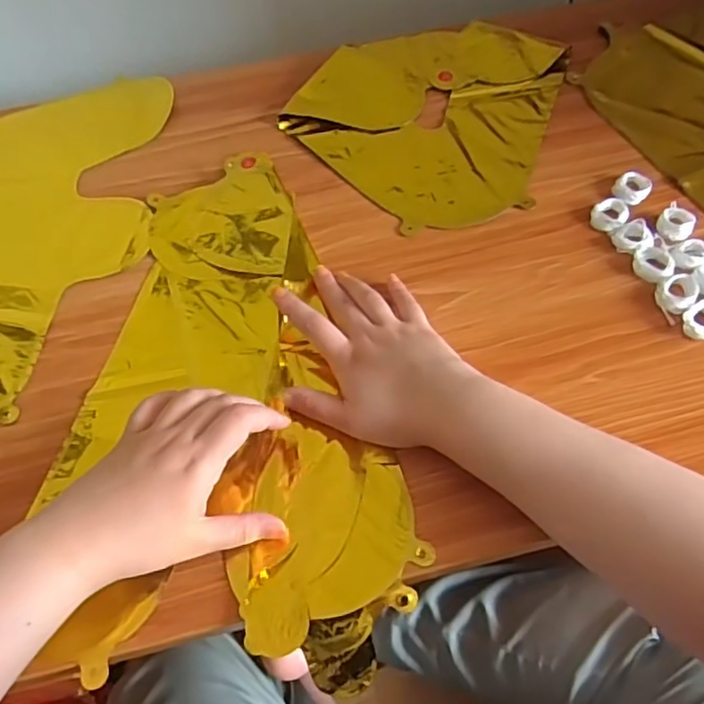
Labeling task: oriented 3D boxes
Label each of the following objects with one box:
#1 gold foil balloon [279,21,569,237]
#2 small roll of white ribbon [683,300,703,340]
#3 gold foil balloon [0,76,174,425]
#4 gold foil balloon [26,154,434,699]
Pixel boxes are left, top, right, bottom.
[{"bbox_3d":[0.094,-0.240,0.605,0.264,0.013,0.250,-35,64,-18],"label":"gold foil balloon"},{"bbox_3d":[0.263,-0.024,0.463,0.027,0.010,0.033,36,67,21],"label":"small roll of white ribbon"},{"bbox_3d":[-0.275,-0.094,0.542,0.194,0.011,0.405,-5,59,-1],"label":"gold foil balloon"},{"bbox_3d":[-0.109,0.031,0.458,0.221,0.032,0.415,-17,61,-8],"label":"gold foil balloon"}]

